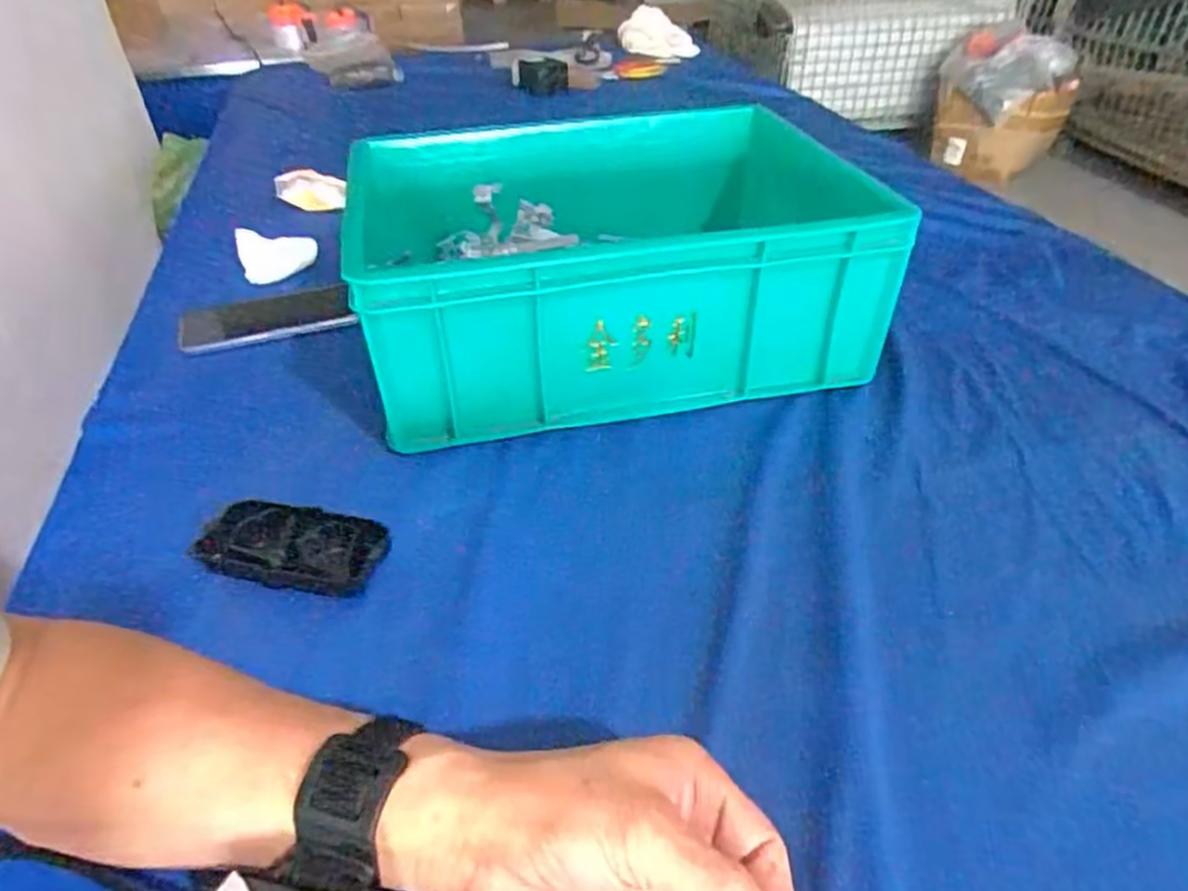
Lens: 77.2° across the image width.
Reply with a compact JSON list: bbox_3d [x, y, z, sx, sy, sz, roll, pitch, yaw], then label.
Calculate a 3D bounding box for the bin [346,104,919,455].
[{"bbox_3d":[0.021,-0.170,0.658,0.421,0.147,0.323,-9,39,-9],"label":"bin"}]

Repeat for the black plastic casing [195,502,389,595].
[{"bbox_3d":[-0.184,0.065,0.464,0.113,0.029,0.045,5,39,8],"label":"black plastic casing"}]

